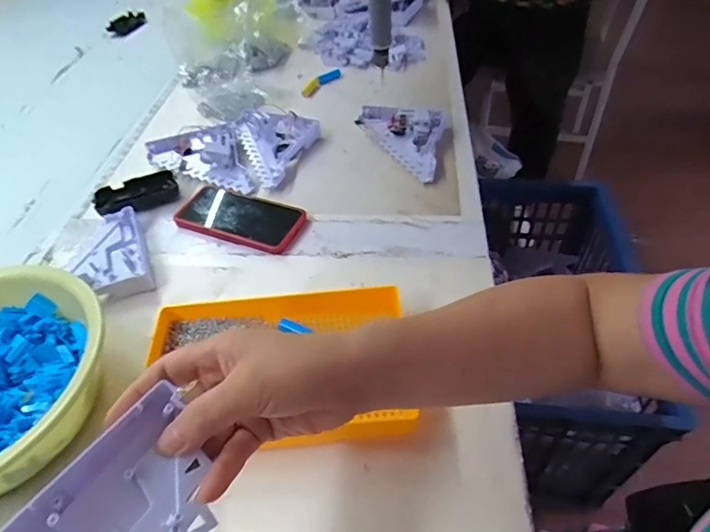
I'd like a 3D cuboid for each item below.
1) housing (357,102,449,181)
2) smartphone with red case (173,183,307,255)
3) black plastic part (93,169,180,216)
[{"bbox_3d":[0.061,-0.194,0.727,0.133,0.041,0.155,9,48,12],"label":"housing"},{"bbox_3d":[-0.153,-0.067,0.641,0.172,0.015,0.085,18,50,19],"label":"smartphone with red case"},{"bbox_3d":[-0.307,-0.101,0.679,0.108,0.020,0.064,-26,50,-19],"label":"black plastic part"}]

